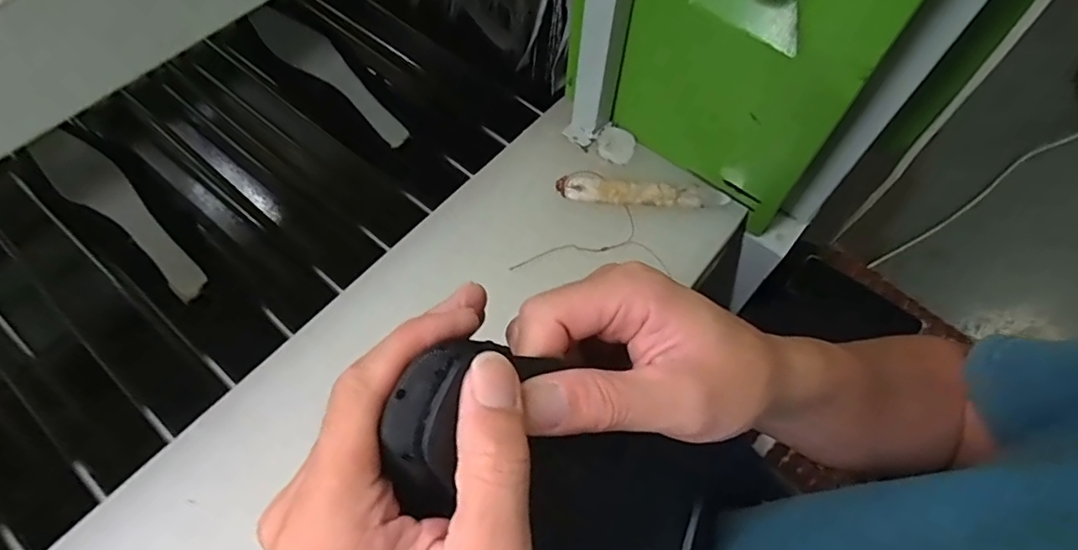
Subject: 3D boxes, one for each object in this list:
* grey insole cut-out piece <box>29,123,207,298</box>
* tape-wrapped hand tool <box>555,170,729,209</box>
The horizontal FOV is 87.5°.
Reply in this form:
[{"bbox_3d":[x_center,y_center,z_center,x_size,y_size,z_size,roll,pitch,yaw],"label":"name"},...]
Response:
[{"bbox_3d":[-0.395,-0.057,0.537,0.204,0.012,0.047,44,69,0],"label":"grey insole cut-out piece"},{"bbox_3d":[0.103,-0.082,0.563,0.168,0.016,0.030,8,63,1],"label":"tape-wrapped hand tool"}]

